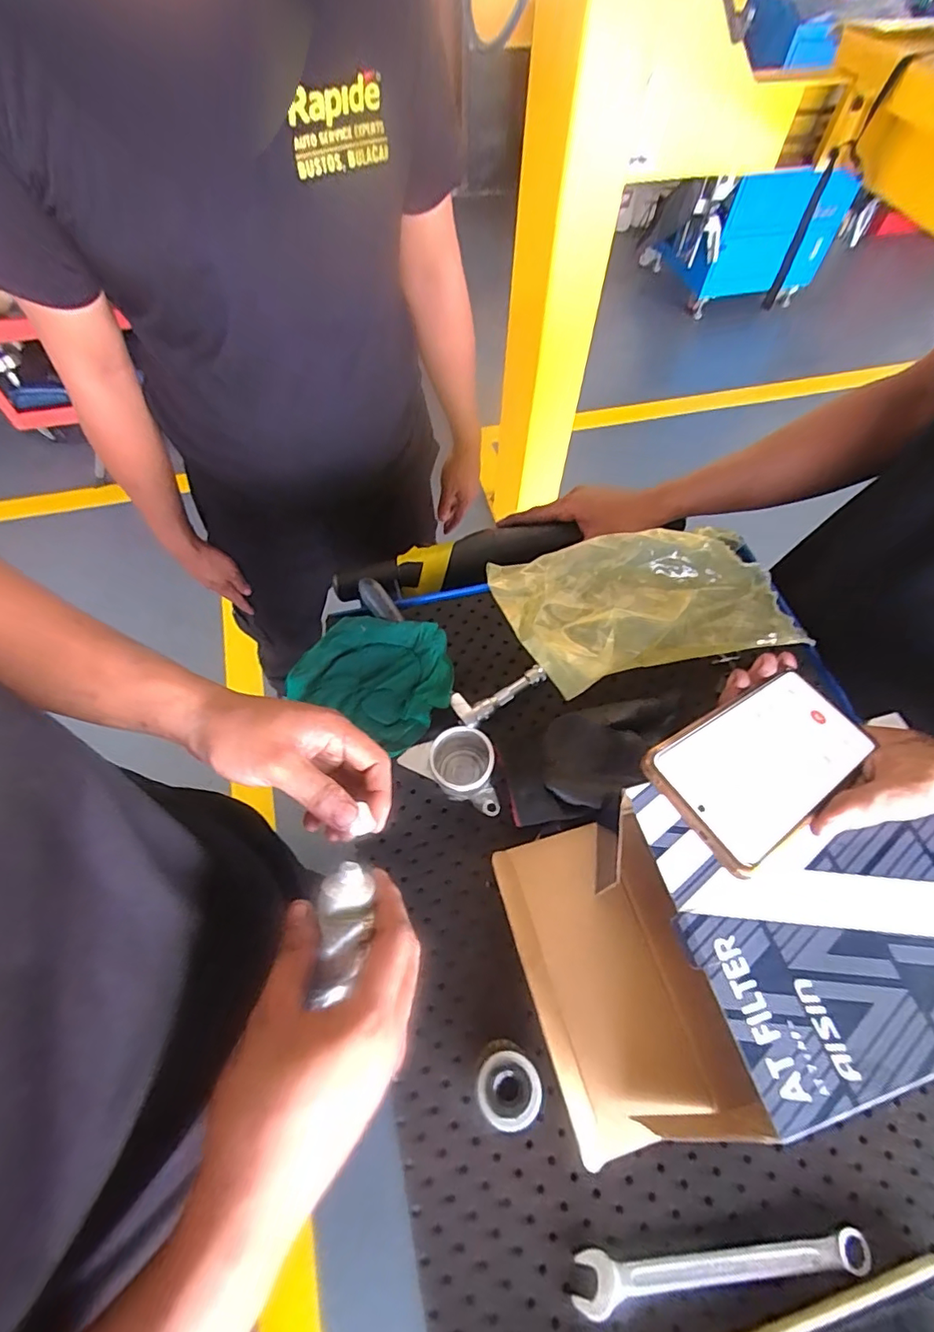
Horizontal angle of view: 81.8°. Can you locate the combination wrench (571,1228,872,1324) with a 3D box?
[{"bbox_3d":[0.148,0.351,0.313,0.170,0.005,0.025,-4,60,-4],"label":"combination wrench"}]

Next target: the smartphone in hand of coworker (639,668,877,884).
[{"bbox_3d":[0.178,0.055,0.322,0.161,0.015,0.074,-20,62,-30],"label":"smartphone in hand of coworker"}]

